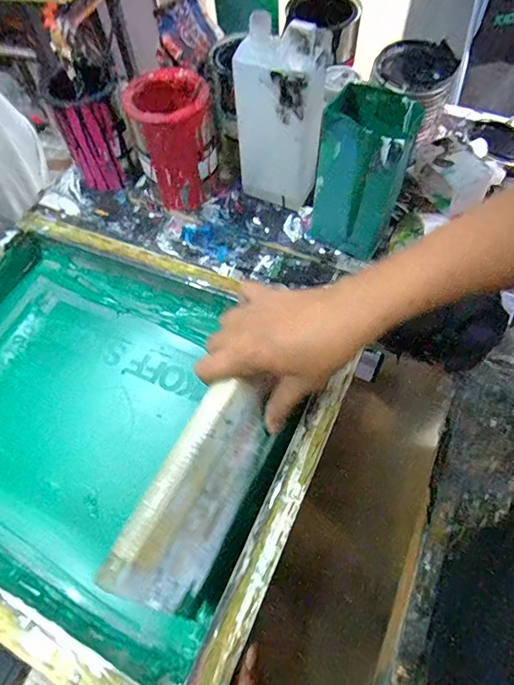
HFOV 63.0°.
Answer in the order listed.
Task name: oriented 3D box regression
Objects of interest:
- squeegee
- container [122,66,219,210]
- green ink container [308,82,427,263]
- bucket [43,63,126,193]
[{"bbox_3d":[-0.037,0.111,0.335,0.013,0.090,0.178,3,52,43],"label":"squeegee"},{"bbox_3d":[-0.111,-0.269,0.589,0.102,0.160,0.103,-21,62,-8],"label":"container"},{"bbox_3d":[0.121,-0.194,0.498,0.095,0.181,0.063,18,64,12],"label":"green ink container"},{"bbox_3d":[-0.236,-0.314,0.623,0.095,0.145,0.092,-13,62,-4],"label":"bucket"}]

